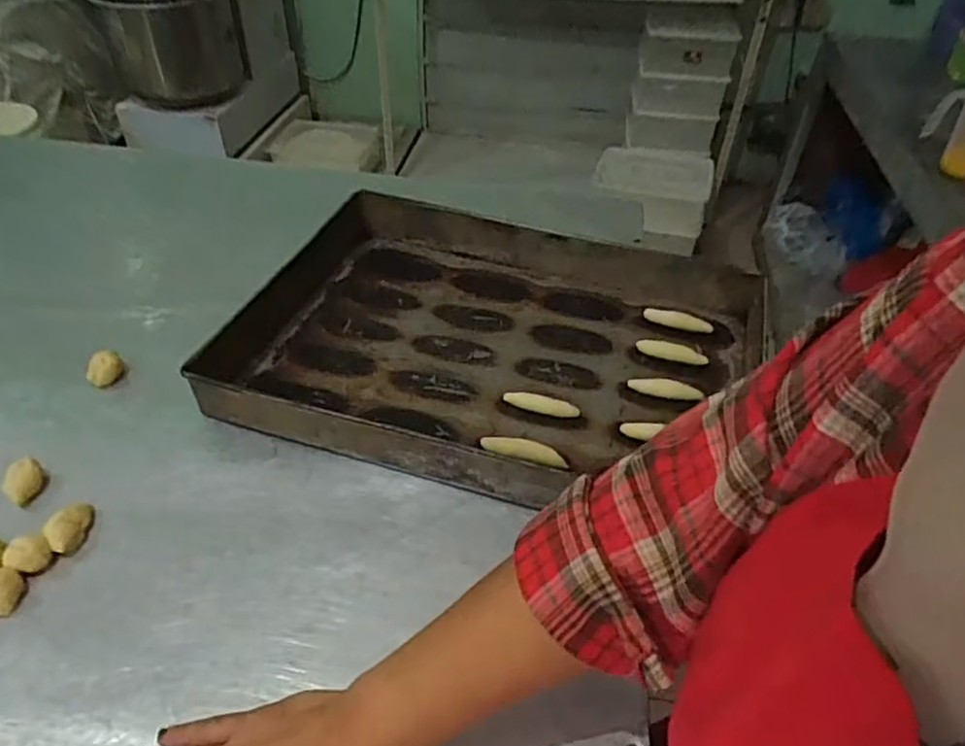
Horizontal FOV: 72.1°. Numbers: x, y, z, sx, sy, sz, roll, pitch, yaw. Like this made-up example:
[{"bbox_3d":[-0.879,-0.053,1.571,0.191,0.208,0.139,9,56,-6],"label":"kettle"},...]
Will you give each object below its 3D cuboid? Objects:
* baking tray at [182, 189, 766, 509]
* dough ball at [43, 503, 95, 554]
[{"bbox_3d":[0.025,-0.039,0.681,0.498,0.059,0.373,13,44,13],"label":"baking tray"},{"bbox_3d":[-0.330,0.125,0.529,0.030,0.019,0.036,-8,44,-9],"label":"dough ball"}]

